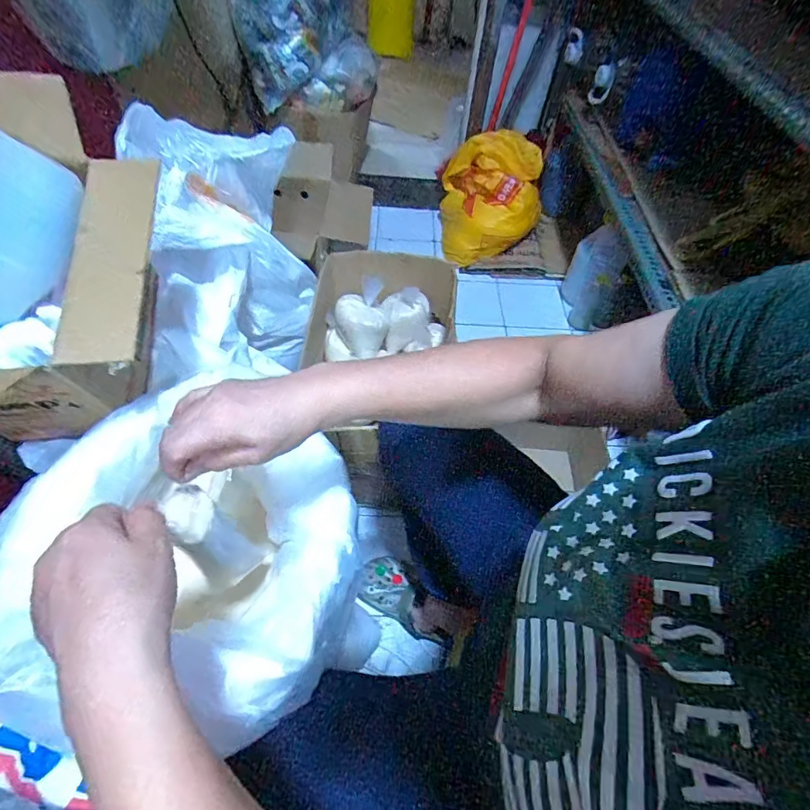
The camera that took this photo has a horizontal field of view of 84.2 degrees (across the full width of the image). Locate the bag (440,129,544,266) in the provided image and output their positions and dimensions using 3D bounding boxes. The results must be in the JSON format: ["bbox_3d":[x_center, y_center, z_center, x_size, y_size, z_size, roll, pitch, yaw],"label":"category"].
[{"bbox_3d":[0.293,-0.667,1.465,0.323,0.300,0.280,4,54,-2],"label":"bag"}]

